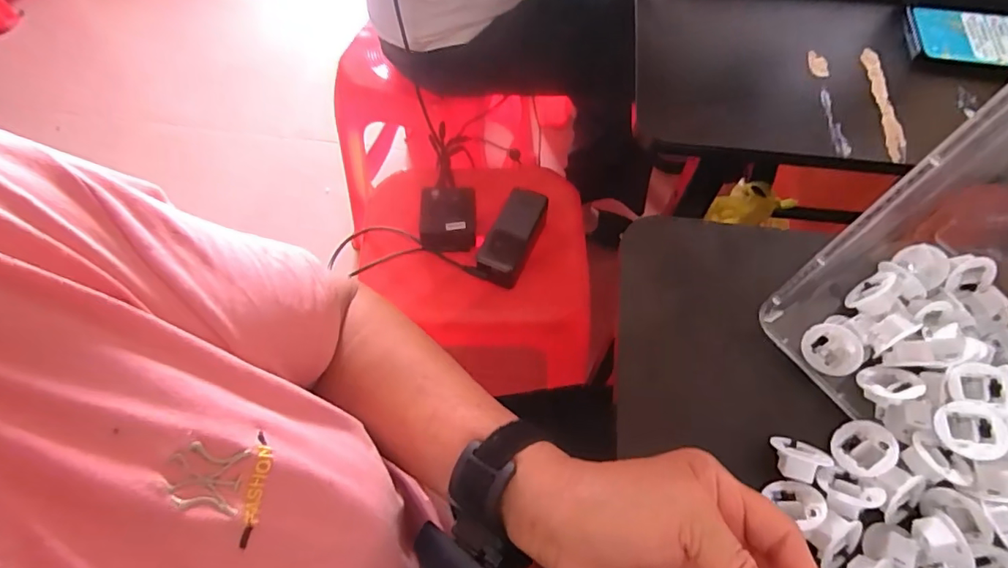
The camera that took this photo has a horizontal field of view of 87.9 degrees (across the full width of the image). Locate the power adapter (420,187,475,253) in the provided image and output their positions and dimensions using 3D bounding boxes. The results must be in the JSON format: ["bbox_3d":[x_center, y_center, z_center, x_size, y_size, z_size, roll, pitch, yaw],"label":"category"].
[{"bbox_3d":[-0.074,-0.091,0.702,0.077,0.047,0.075,-1,62,0],"label":"power adapter"}]

